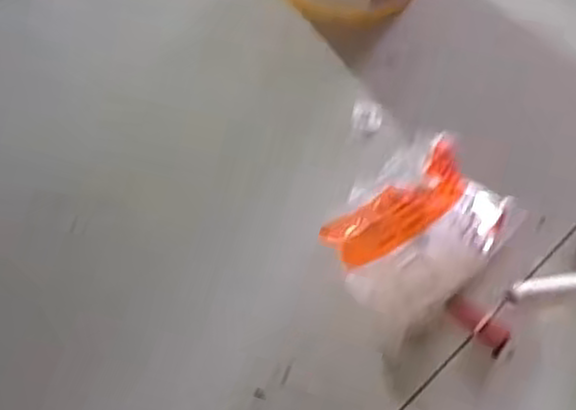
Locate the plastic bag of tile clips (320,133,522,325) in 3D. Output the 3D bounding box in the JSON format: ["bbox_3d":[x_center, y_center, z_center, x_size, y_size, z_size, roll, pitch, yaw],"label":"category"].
[{"bbox_3d":[0.136,0.013,0.773,0.148,0.085,0.201,38,66,19],"label":"plastic bag of tile clips"}]

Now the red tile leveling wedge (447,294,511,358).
[{"bbox_3d":[0.197,0.124,0.776,0.071,0.018,0.025,39,66,19],"label":"red tile leveling wedge"}]

